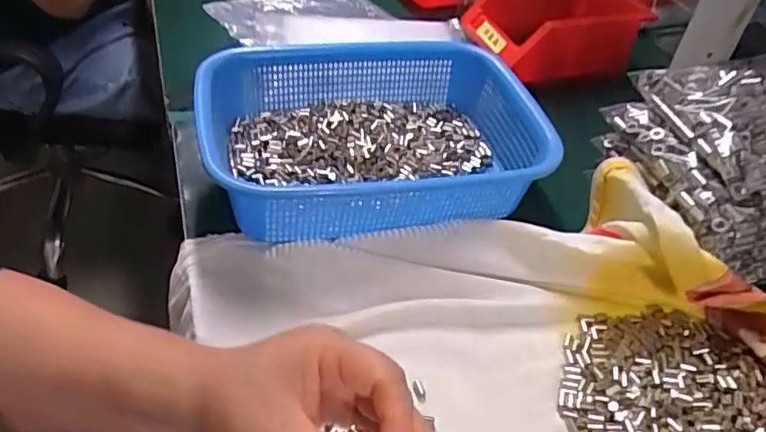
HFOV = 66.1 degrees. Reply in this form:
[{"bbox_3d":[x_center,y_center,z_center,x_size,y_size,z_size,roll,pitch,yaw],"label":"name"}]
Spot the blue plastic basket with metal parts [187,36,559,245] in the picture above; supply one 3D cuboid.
[{"bbox_3d":[-0.006,-0.069,0.515,0.279,0.075,0.213,-12,46,-17],"label":"blue plastic basket with metal parts"}]

